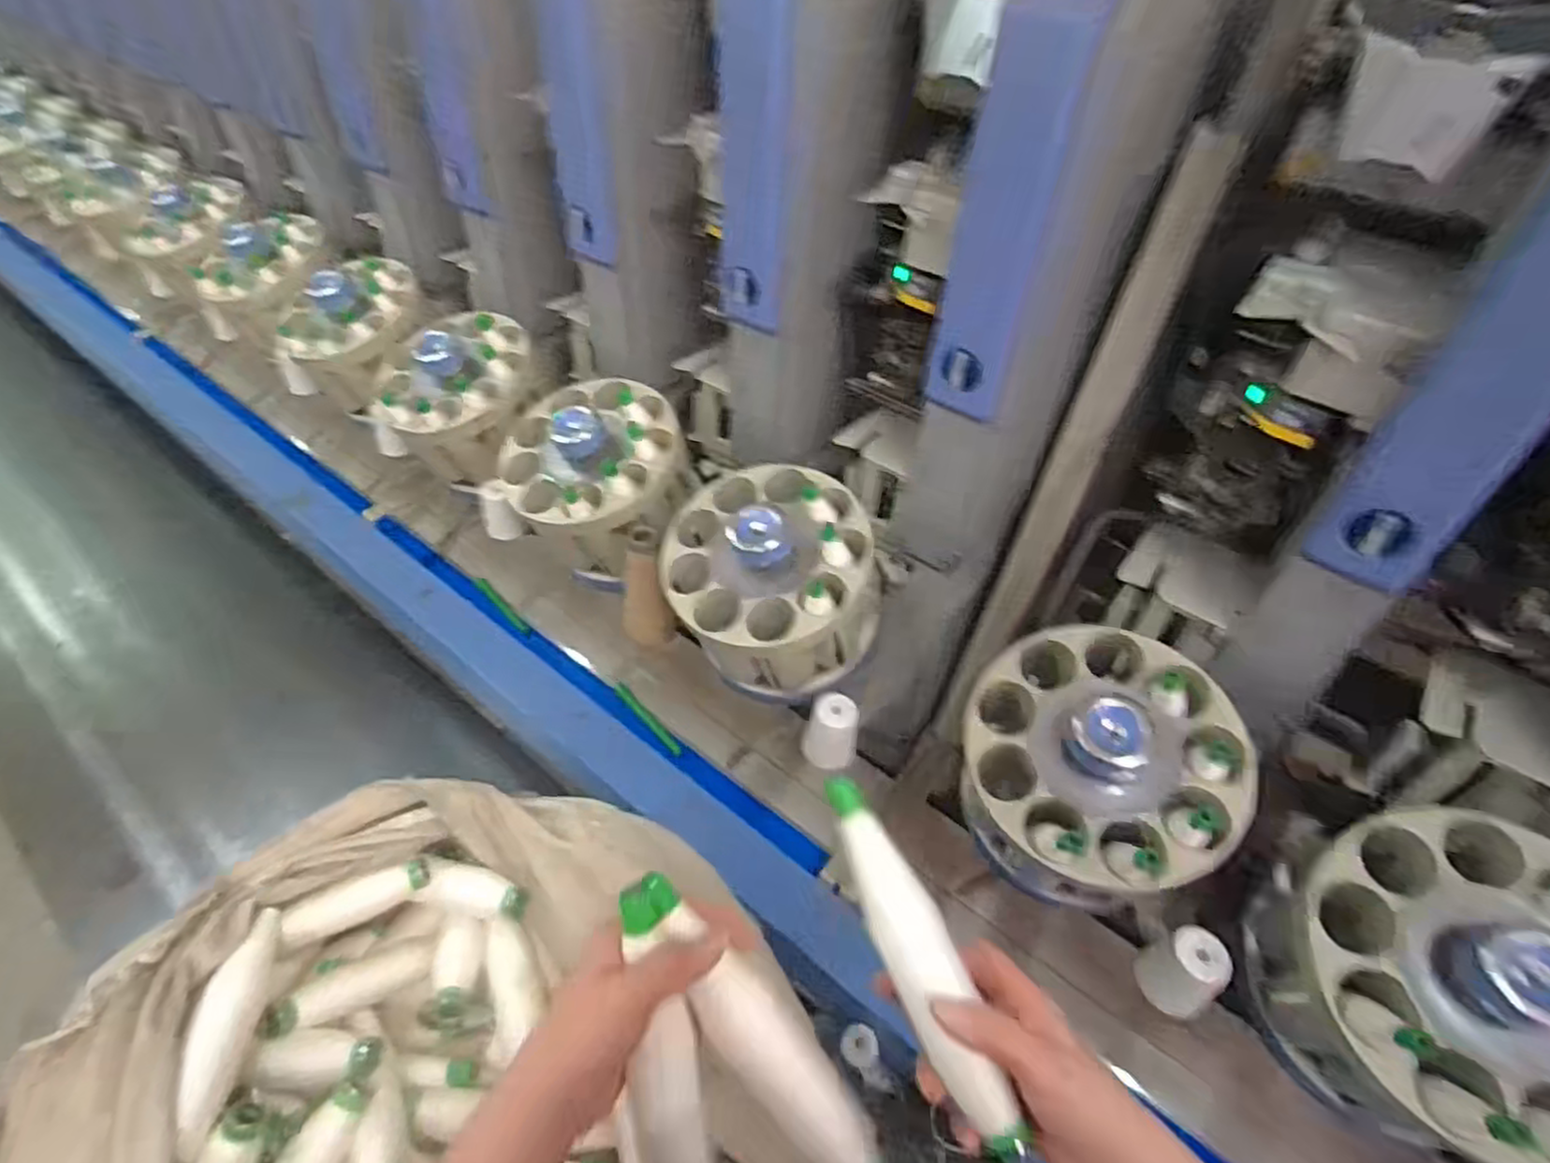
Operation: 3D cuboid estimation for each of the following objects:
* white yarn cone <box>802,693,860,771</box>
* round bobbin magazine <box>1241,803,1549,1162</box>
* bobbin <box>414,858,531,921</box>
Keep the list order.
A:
[{"bbox_3d":[0.065,0.173,0.853,0.059,0.060,0.064,5,45,2],"label":"white yarn cone"},{"bbox_3d":[0.557,0.331,0.611,0.244,0.189,0.229,-8,56,12],"label":"round bobbin magazine"},{"bbox_3d":[-0.257,0.264,0.638,0.094,0.033,0.036,12,45,9],"label":"bobbin"}]

